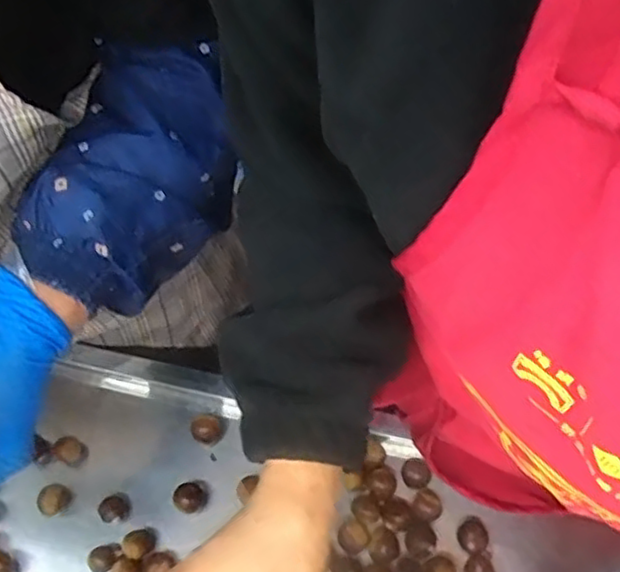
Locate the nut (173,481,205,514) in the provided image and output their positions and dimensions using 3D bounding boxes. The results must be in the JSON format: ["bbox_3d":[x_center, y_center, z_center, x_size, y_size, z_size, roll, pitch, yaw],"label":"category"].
[{"bbox_3d":[-0.093,0.165,0.529,0.023,0.023,0.022,-1,61,2],"label":"nut"}]

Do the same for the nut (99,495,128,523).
[{"bbox_3d":[-0.152,0.173,0.528,0.018,0.019,0.021,30,67,17],"label":"nut"}]

